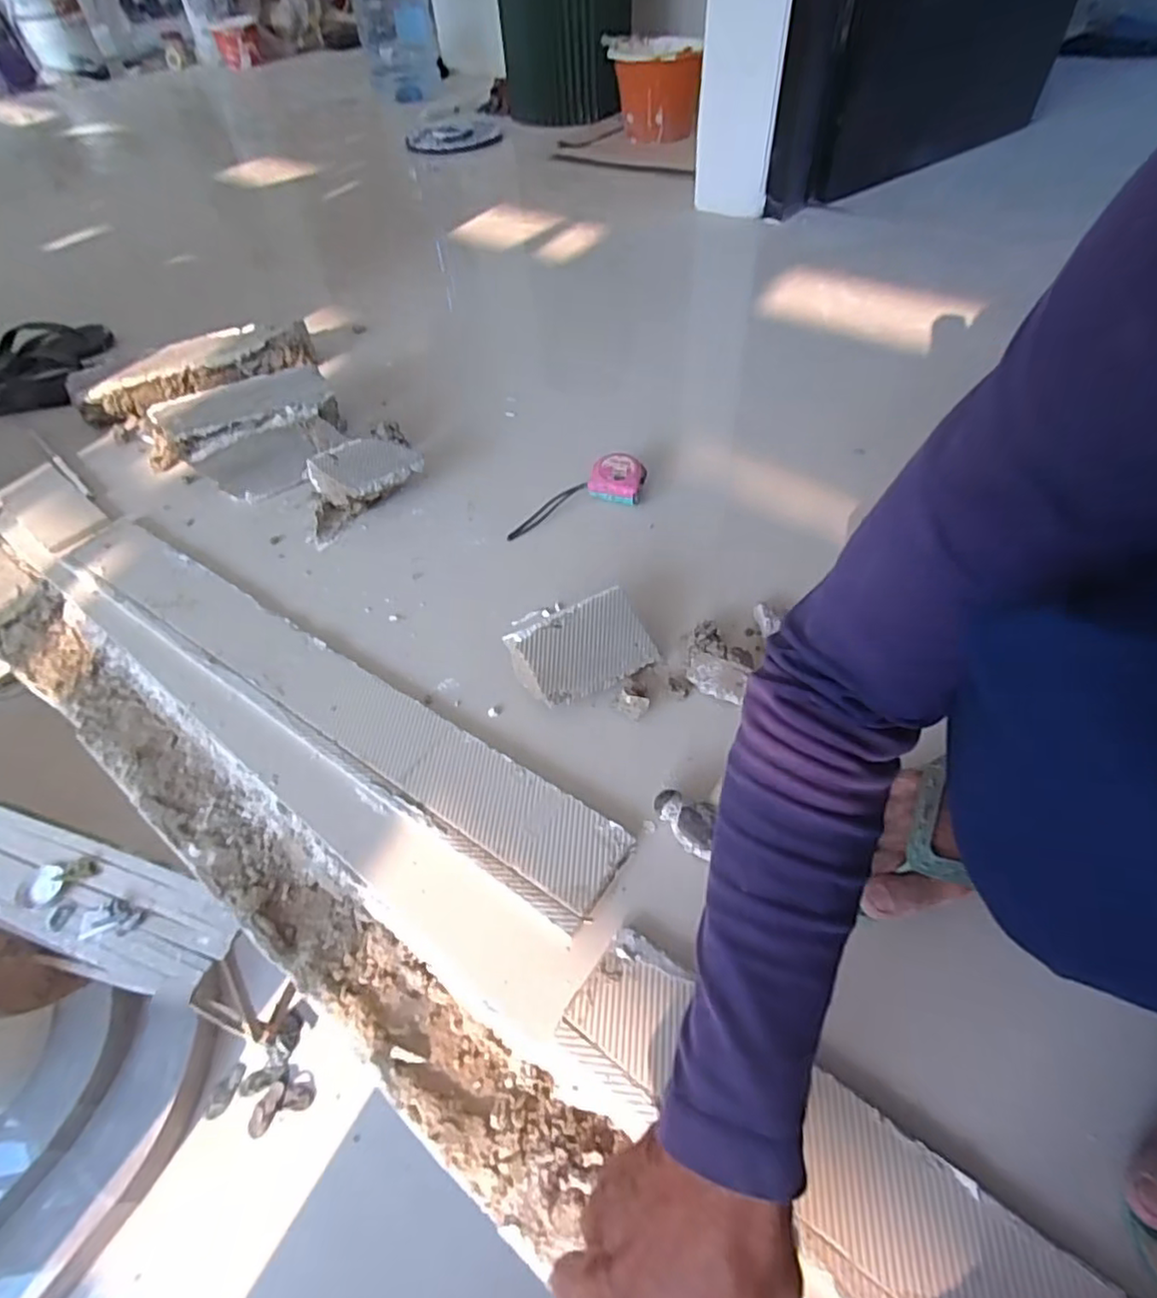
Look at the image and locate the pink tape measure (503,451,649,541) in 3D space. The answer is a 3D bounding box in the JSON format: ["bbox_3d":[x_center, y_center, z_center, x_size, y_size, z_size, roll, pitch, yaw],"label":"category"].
[{"bbox_3d":[-0.004,-0.197,0.796,0.182,0.039,0.072,-14,52,-6],"label":"pink tape measure"}]

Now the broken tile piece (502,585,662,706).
[{"bbox_3d":[0.005,-0.002,0.621,0.131,0.024,0.085,-25,96,-20],"label":"broken tile piece"}]

